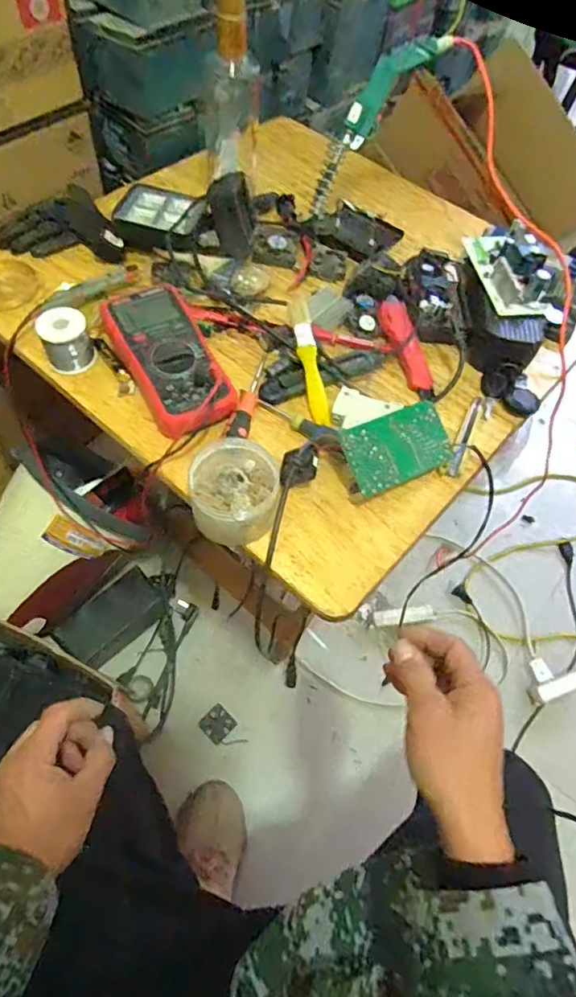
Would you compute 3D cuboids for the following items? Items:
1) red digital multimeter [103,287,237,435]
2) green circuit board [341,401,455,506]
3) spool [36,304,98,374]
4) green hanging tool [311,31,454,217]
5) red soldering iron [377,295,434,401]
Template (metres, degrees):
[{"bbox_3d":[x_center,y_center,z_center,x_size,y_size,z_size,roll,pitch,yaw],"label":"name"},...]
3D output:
[{"bbox_3d":[-0.132,-0.156,0.606,0.097,0.036,0.206,-21,62,-16],"label":"red digital multimeter"},{"bbox_3d":[0.111,-0.052,0.578,0.127,0.023,0.071,-22,89,-23],"label":"green circuit board"},{"bbox_3d":[-0.250,-0.180,0.623,0.055,0.051,0.055,-19,62,-15],"label":"spool"},{"bbox_3d":[0.105,-0.482,0.708,0.063,0.241,0.032,1,48,-51],"label":"green hanging tool"},{"bbox_3d":[0.144,-0.182,0.670,0.030,0.018,0.138,-15,76,-13],"label":"red soldering iron"}]

